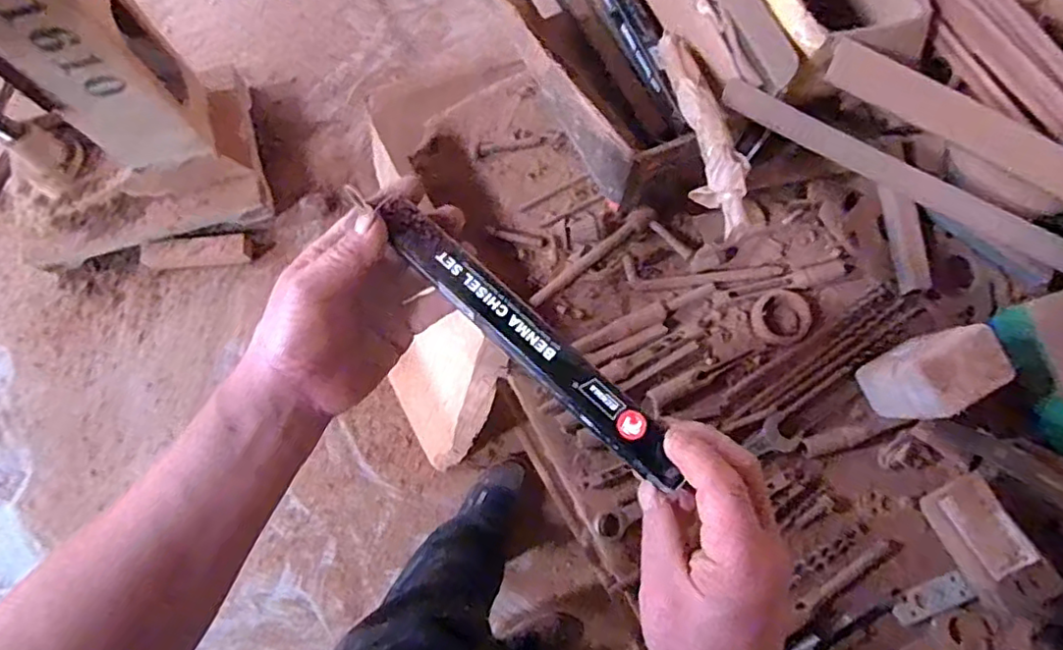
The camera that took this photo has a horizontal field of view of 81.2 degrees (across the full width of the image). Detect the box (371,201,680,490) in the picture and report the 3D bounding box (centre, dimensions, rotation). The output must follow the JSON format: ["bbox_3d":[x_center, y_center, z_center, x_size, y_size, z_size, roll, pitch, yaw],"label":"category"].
[{"bbox_3d":[-0.004,0.006,0.343,0.216,0.015,0.026,42,81,10],"label":"box"}]

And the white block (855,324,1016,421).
[{"bbox_3d":[0.354,0.045,0.557,0.090,0.084,0.069,-19,77,-5],"label":"white block"}]

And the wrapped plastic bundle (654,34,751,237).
[{"bbox_3d":[0.146,-0.181,0.548,0.041,0.035,0.248,-6,55,-1],"label":"wrapped plastic bundle"}]

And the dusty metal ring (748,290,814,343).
[{"bbox_3d":[0.248,-0.007,0.615,0.054,0.009,0.056,0,76,-1],"label":"dusty metal ring"}]

